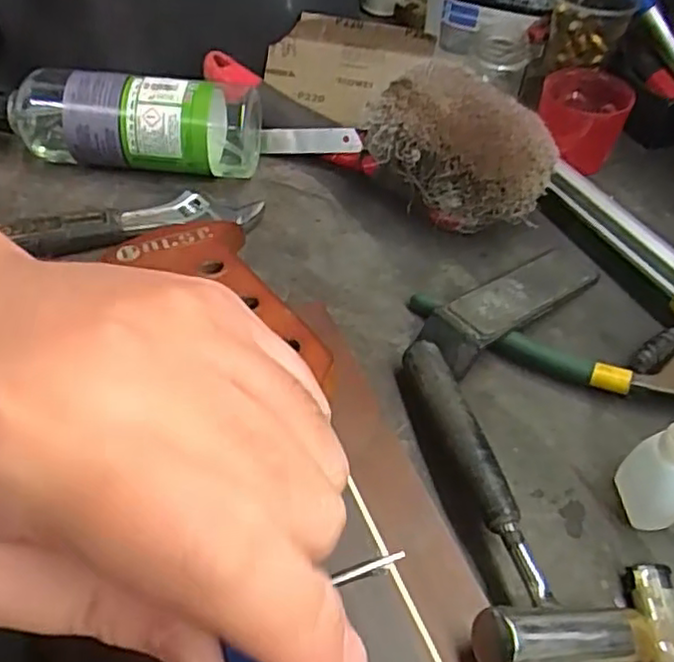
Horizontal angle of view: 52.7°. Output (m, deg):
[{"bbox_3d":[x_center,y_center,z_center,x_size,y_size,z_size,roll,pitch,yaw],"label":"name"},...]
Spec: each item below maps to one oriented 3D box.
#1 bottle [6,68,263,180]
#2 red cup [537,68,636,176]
[{"bbox_3d":[-0.147,-0.148,0.485,0.178,0.065,0.055,5,49,2],"label":"bottle"},{"bbox_3d":[0.186,-0.162,0.519,0.062,0.053,0.058,1,49,-1],"label":"red cup"}]

